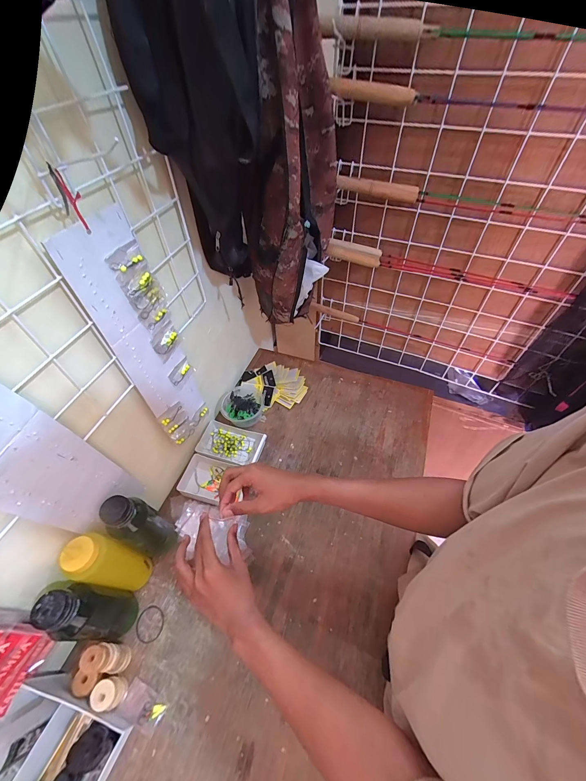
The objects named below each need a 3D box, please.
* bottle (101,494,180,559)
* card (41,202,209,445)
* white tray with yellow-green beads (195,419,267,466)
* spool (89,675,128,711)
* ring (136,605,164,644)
[{"bbox_3d":[-0.251,0.232,0.513,0.056,0.185,0.062,29,58,21],"label":"bottle"},{"bbox_3d":[-0.207,-0.054,0.467,0.022,0.389,0.103,22,56,18],"label":"card"},{"bbox_3d":[-0.144,0.119,0.695,0.153,0.032,0.080,16,54,13],"label":"white tray with yellow-green beads"},{"bbox_3d":[-0.265,0.438,0.441,0.032,0.045,0.030,-1,52,1],"label":"spool"},{"bbox_3d":[-0.239,0.392,0.511,0.047,0.004,0.050,-1,52,1],"label":"ring"}]

